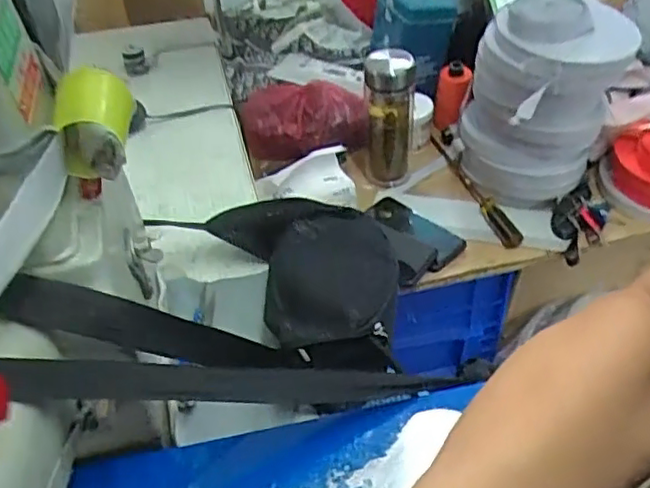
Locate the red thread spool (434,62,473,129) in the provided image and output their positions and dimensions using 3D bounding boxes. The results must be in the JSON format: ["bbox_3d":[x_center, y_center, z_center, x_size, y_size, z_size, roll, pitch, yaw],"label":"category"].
[{"bbox_3d":[0.231,-0.269,1.154,0.053,0.066,0.117,16,84,20],"label":"red thread spool"}]

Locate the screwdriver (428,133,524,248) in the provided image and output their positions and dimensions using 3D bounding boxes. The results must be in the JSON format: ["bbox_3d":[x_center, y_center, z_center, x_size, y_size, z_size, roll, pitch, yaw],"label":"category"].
[{"bbox_3d":[0.241,-0.103,1.050,0.031,0.035,0.323,-9,32,-4],"label":"screwdriver"}]

